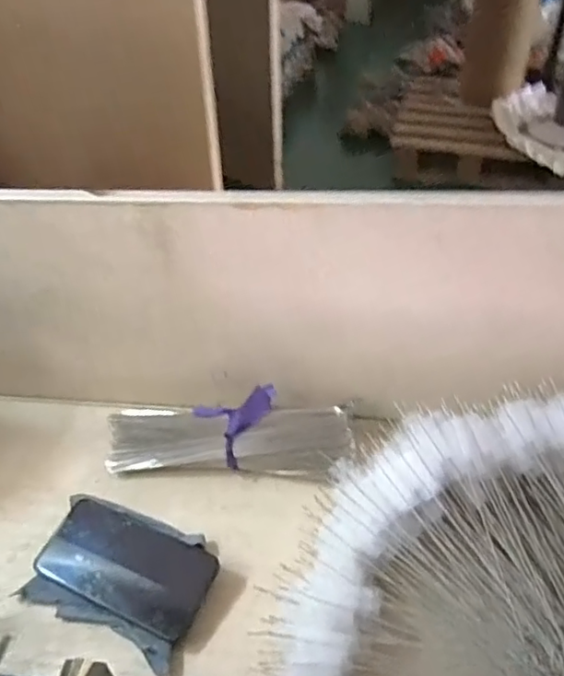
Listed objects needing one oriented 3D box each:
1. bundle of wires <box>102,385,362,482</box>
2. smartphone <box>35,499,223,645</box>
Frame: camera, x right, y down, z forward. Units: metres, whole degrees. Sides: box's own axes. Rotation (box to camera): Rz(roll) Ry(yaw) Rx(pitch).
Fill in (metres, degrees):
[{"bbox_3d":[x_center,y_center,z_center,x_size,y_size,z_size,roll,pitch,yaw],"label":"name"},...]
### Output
[{"bbox_3d":[-0.054,0.104,0.618,0.258,0.070,0.075,-1,41,1],"label":"bundle of wires"},{"bbox_3d":[-0.143,0.204,0.538,0.163,0.013,0.077,15,55,23],"label":"smartphone"}]

